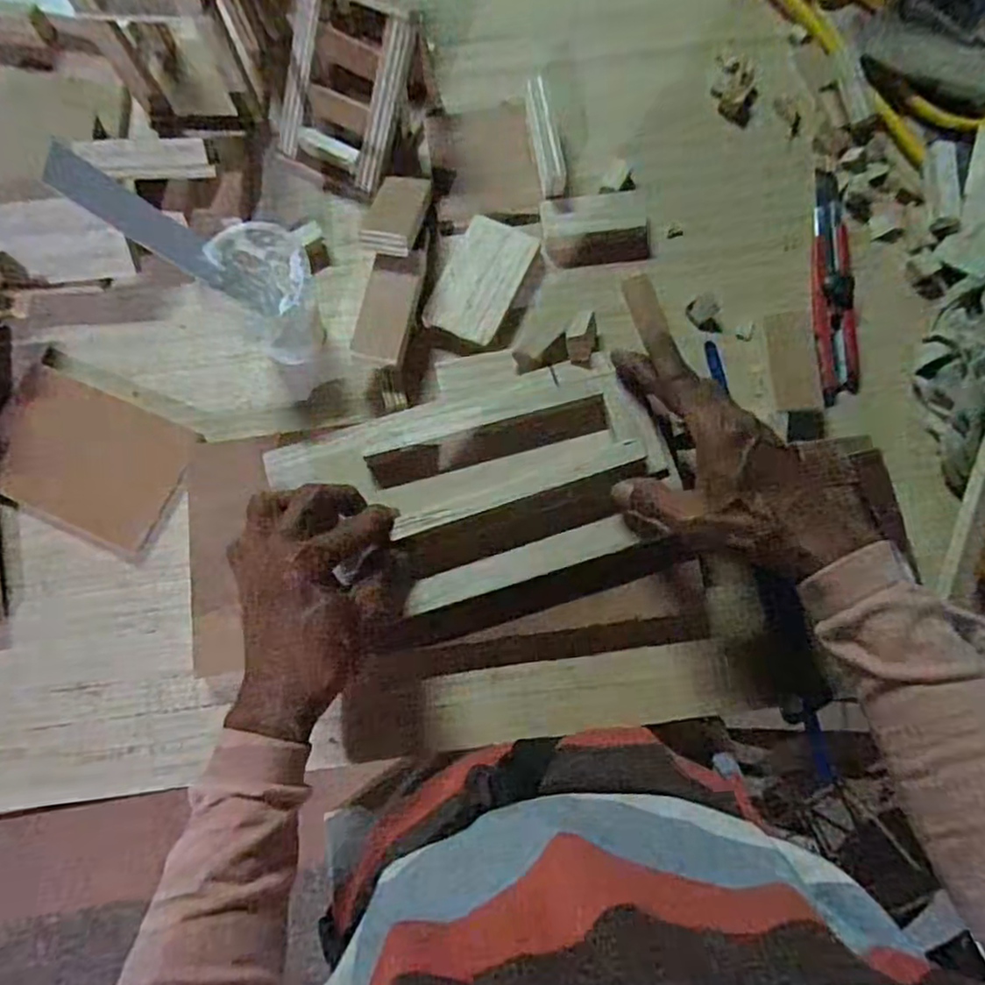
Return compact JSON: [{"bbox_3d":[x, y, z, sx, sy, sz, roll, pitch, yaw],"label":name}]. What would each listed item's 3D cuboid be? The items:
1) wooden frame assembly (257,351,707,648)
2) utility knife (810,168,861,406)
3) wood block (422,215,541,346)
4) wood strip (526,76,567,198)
[{"bbox_3d":[-0.009,0.003,0.431,0.245,0.035,0.146,-17,79,-3],"label":"wooden frame assembly"},{"bbox_3d":[0.257,-0.160,0.501,0.036,0.011,0.186,1,78,1],"label":"utility knife"},{"bbox_3d":[-0.008,-0.158,0.499,0.055,0.011,0.094,23,80,5],"label":"wood block"},{"bbox_3d":[0.040,-0.271,0.511,0.017,0.030,0.090,-9,78,-1],"label":"wood strip"}]

